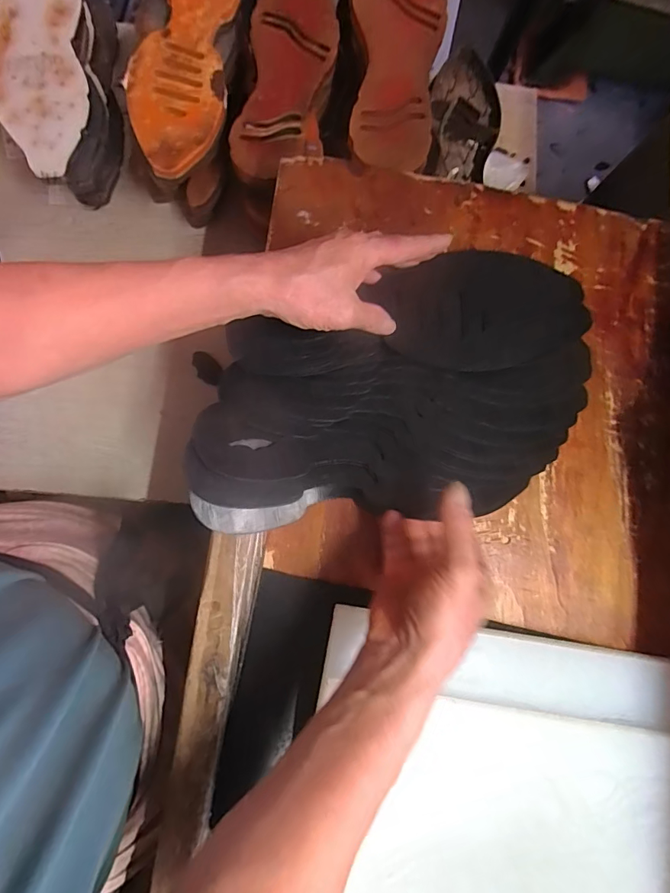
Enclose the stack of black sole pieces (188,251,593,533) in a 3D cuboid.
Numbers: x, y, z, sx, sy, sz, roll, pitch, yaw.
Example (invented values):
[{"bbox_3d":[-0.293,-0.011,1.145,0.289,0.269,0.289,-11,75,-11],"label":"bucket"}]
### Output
[{"bbox_3d":[0.057,-0.051,0.382,0.372,0.049,0.225,-22,79,-4],"label":"stack of black sole pieces"}]

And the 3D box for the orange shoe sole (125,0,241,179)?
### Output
[{"bbox_3d":[-0.169,-0.441,0.491,0.100,0.021,0.296,6,82,-4],"label":"orange shoe sole"}]

